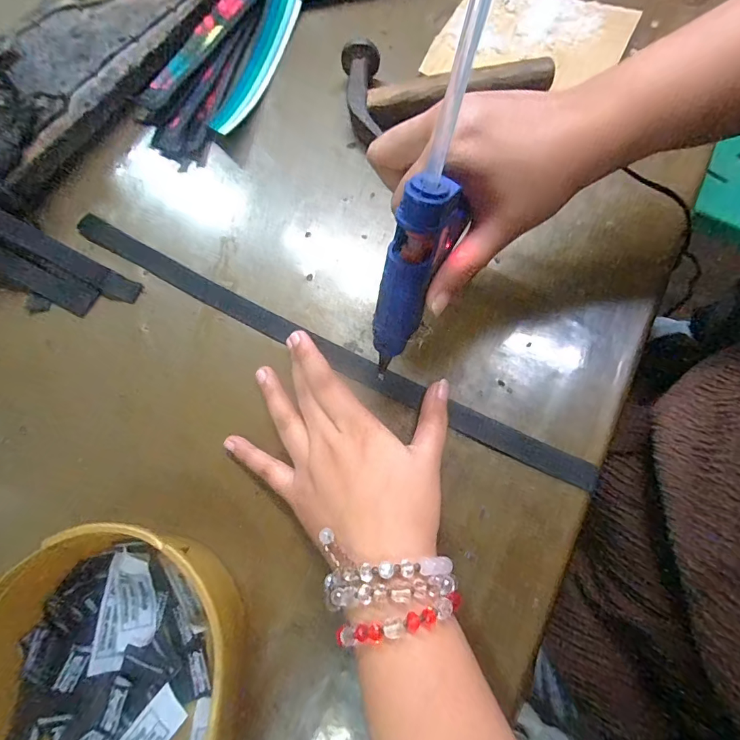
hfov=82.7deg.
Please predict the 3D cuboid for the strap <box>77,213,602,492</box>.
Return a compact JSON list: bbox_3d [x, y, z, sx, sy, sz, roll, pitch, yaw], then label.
[{"bbox_3d":[-0.047,-0.024,0.300,0.417,0.004,0.019,27,73,12],"label":"strap"}]

